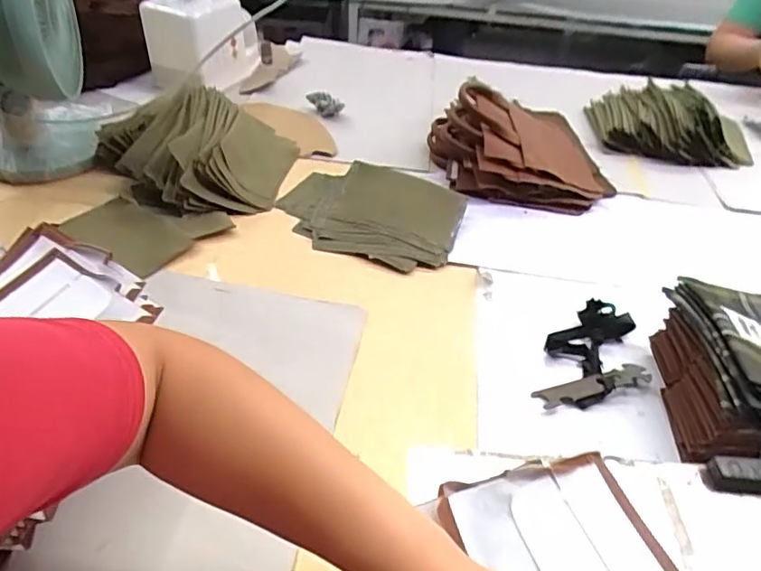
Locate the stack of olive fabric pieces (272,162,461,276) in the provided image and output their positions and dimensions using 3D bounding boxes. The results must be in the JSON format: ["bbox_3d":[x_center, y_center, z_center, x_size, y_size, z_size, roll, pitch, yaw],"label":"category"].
[{"bbox_3d":[-0.021,-0.113,0.785,0.273,0.050,0.186,16,43,13],"label":"stack of olive fabric pieces"}]

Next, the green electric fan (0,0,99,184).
[{"bbox_3d":[-0.569,-0.357,0.816,0.194,0.285,0.248,-15,45,-20],"label":"green electric fan"}]

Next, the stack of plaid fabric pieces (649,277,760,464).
[{"bbox_3d":[0.378,0.094,0.526,0.165,0.122,0.231,10,42,6],"label":"stack of plaid fabric pieces"}]

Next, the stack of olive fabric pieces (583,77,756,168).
[{"bbox_3d":[0.567,-0.331,1.044,0.275,0.084,0.242,3,42,-2],"label":"stack of olive fabric pieces"}]

